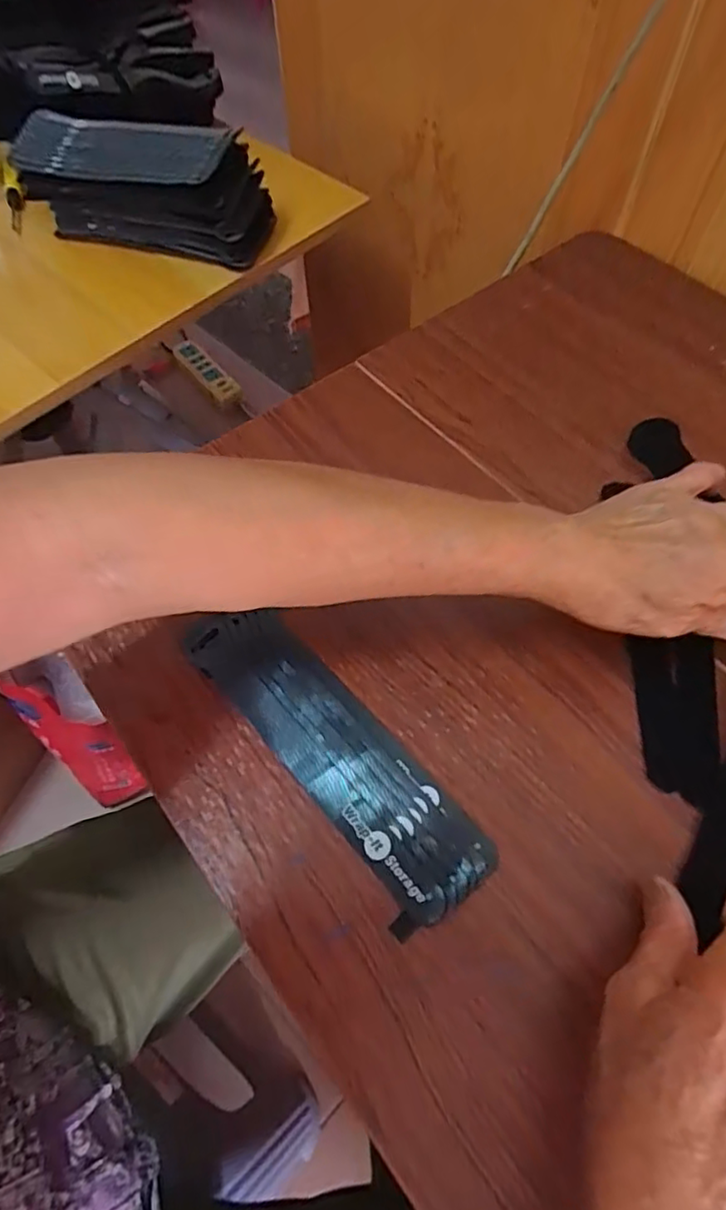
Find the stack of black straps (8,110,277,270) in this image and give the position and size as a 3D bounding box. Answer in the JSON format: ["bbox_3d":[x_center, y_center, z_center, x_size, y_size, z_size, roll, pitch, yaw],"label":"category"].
[{"bbox_3d":[-0.207,-0.383,0.557,0.225,0.084,0.085,5,62,4],"label":"stack of black straps"}]

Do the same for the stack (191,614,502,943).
[{"bbox_3d":[-0.018,0.074,0.323,0.058,0.009,0.196,-35,68,-18],"label":"stack"}]

